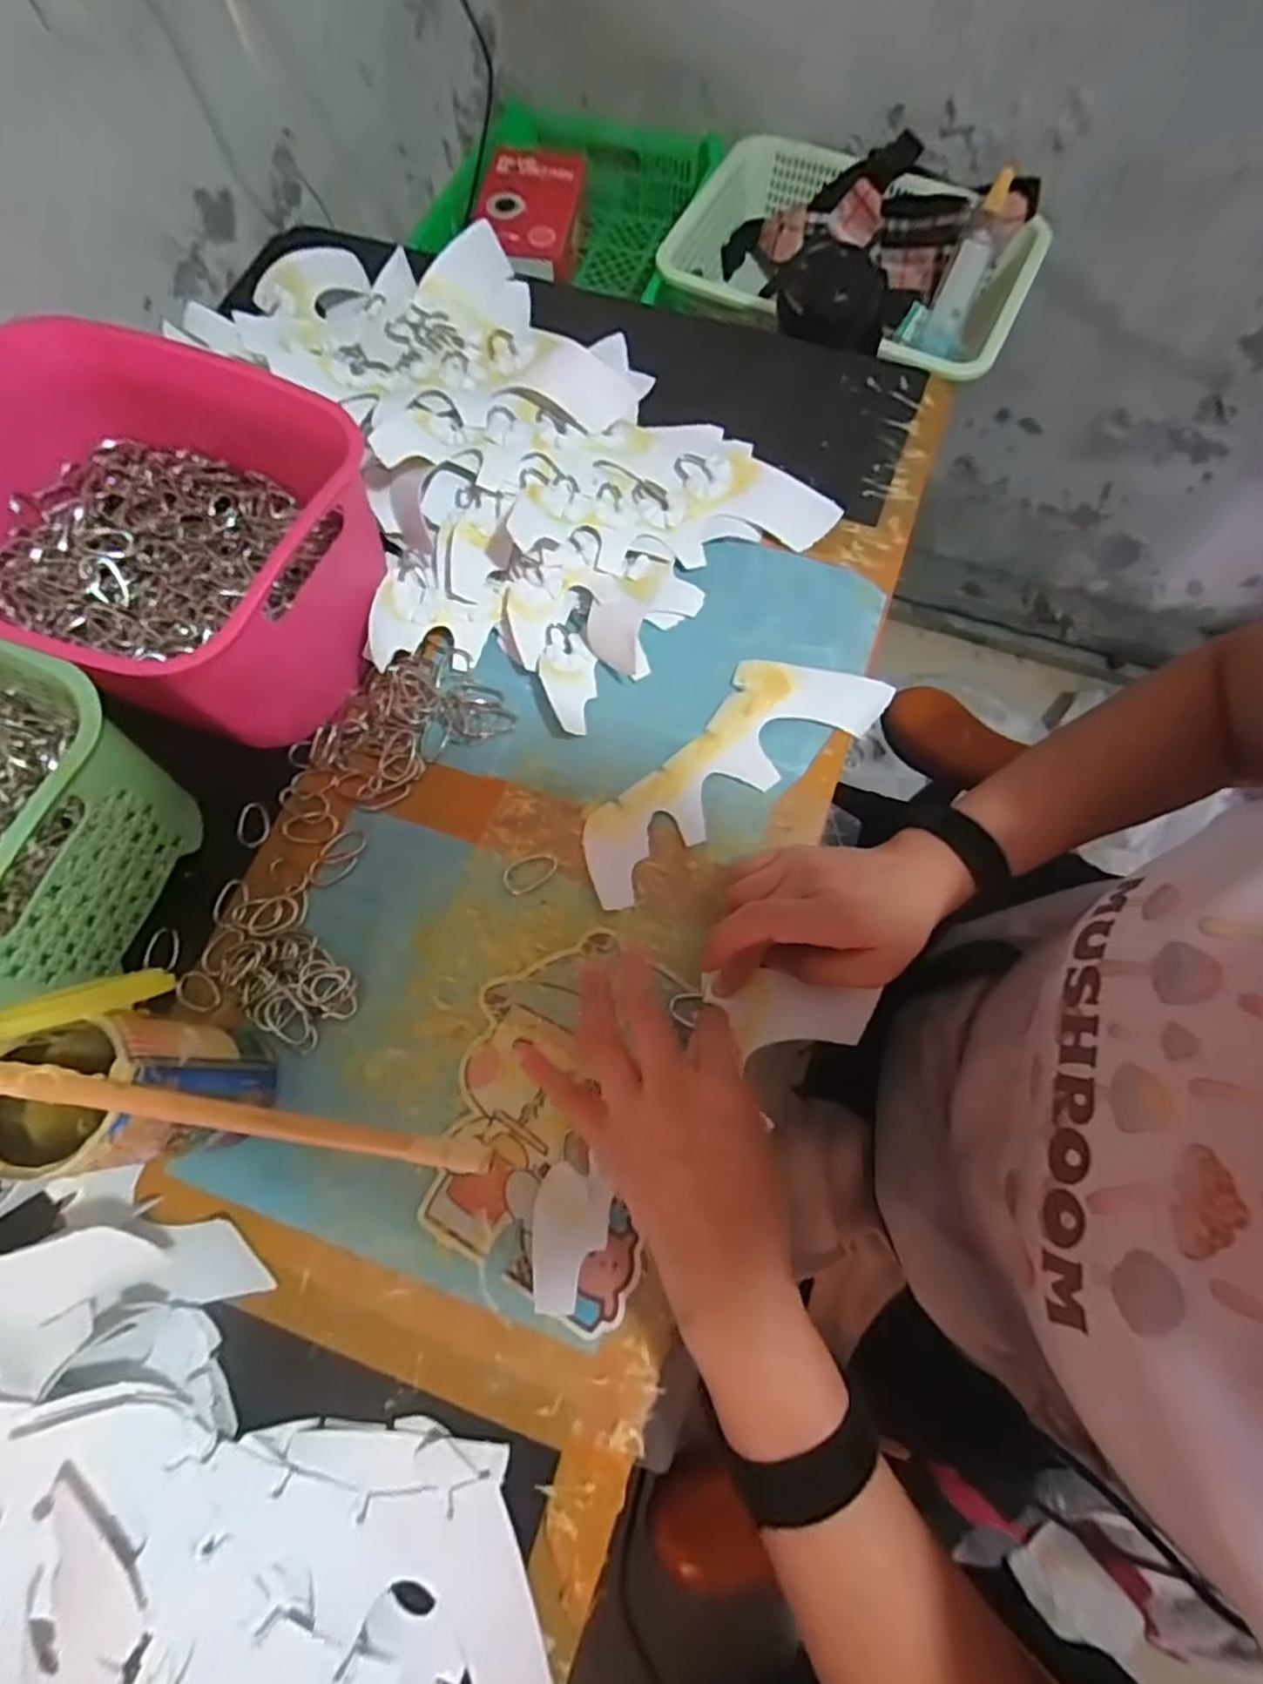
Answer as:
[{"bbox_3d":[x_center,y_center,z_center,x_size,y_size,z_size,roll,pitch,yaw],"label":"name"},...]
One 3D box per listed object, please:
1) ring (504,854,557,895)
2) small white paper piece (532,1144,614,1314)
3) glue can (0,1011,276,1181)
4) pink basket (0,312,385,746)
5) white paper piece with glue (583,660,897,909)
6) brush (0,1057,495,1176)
[{"bbox_3d":[-0.060,0.018,0.415,0.034,0.004,0.019,-29,73,-8],"label":"ring"},{"bbox_3d":[-0.030,0.191,0.342,0.037,0.004,0.066,16,49,-12],"label":"small white paper piece"},{"bbox_3d":[-0.224,0.115,0.318,0.067,0.124,0.057,-9,72,-2],"label":"glue can"},{"bbox_3d":[-0.297,-0.182,0.426,0.285,0.118,0.197,25,74,9],"label":"pink basket"},{"bbox_3d":[0.055,-0.054,0.437,0.220,0.009,0.076,-35,74,-11],"label":"white paper piece with glue"},{"bbox_3d":[-0.184,0.095,0.261,0.268,0.006,0.012,8,71,3],"label":"brush"}]

